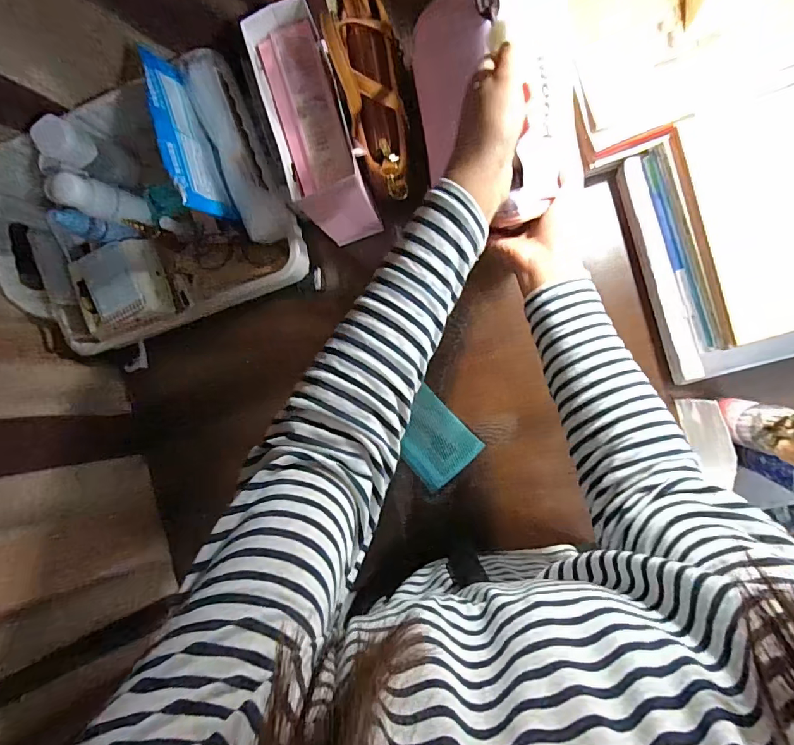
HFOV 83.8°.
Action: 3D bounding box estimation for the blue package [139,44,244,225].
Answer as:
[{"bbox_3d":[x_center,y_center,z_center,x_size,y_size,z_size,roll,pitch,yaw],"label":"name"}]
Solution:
[{"bbox_3d":[-0.234,-0.261,0.491,0.015,0.082,0.175,-16,92,21],"label":"blue package"}]

